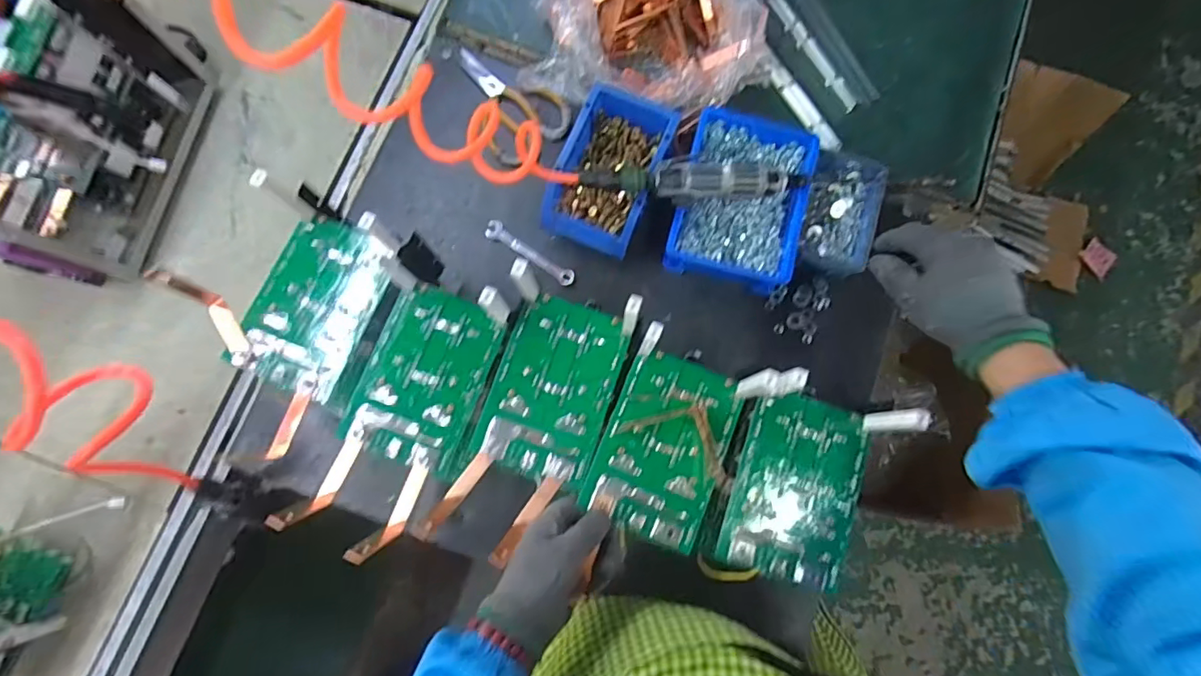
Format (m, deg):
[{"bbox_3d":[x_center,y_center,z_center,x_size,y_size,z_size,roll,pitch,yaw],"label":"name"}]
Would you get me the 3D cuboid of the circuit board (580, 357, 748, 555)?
[{"bbox_3d":[0.061,0.101,0.491,0.109,0.013,0.161,23,80,4],"label":"circuit board"}]

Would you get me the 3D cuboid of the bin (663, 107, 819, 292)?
[{"bbox_3d":[0.171,-0.170,0.647,0.144,0.058,0.212,15,80,2],"label":"bin"}]

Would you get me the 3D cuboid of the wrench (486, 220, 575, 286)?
[{"bbox_3d":[-0.089,-0.107,0.664,0.132,0.012,0.024,35,81,6],"label":"wrench"}]

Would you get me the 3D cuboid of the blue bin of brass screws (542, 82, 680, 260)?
[{"bbox_3d":[0.010,-0.201,0.645,0.116,0.073,0.183,22,80,4],"label":"blue bin of brass screws"}]

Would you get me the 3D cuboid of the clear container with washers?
[{"bbox_3d":[0.297,-0.152,0.645,0.073,0.050,0.150,13,80,2],"label":"clear container with washers"}]

